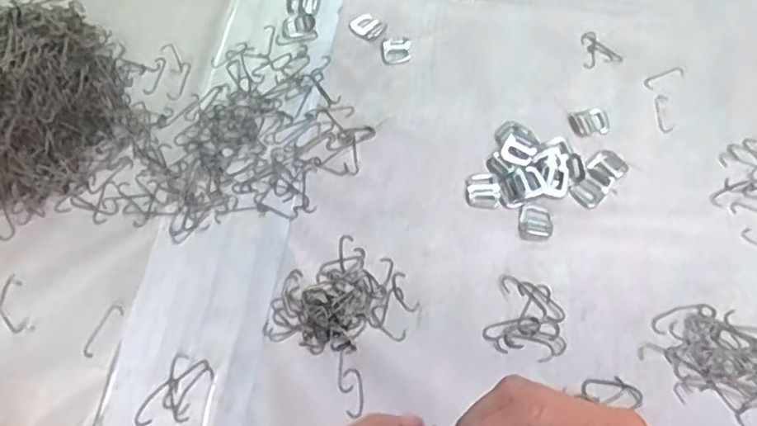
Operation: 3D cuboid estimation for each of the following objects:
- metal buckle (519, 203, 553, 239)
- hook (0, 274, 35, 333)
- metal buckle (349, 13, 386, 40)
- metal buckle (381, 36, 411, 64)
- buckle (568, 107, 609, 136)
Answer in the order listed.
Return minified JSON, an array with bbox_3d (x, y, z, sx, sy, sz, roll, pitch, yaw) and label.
[{"bbox_3d":[0.125,0.007,0.510,0.025,0.004,0.032,6,60,3],"label":"metal buckle"},{"bbox_3d":[-0.269,0.068,0.469,0.020,0.004,0.051,-25,63,-14],"label":"hook"},{"bbox_3d":[-0.012,-0.182,0.622,0.034,0.004,0.029,34,65,18],"label":"metal buckle"},{"bbox_3d":[0.017,-0.154,0.608,0.028,0.004,0.030,-2,60,-1],"label":"metal buckle"},{"bbox_3d":[0.186,-0.081,0.563,0.032,0.006,0.029,-6,60,-4],"label":"buckle"}]

